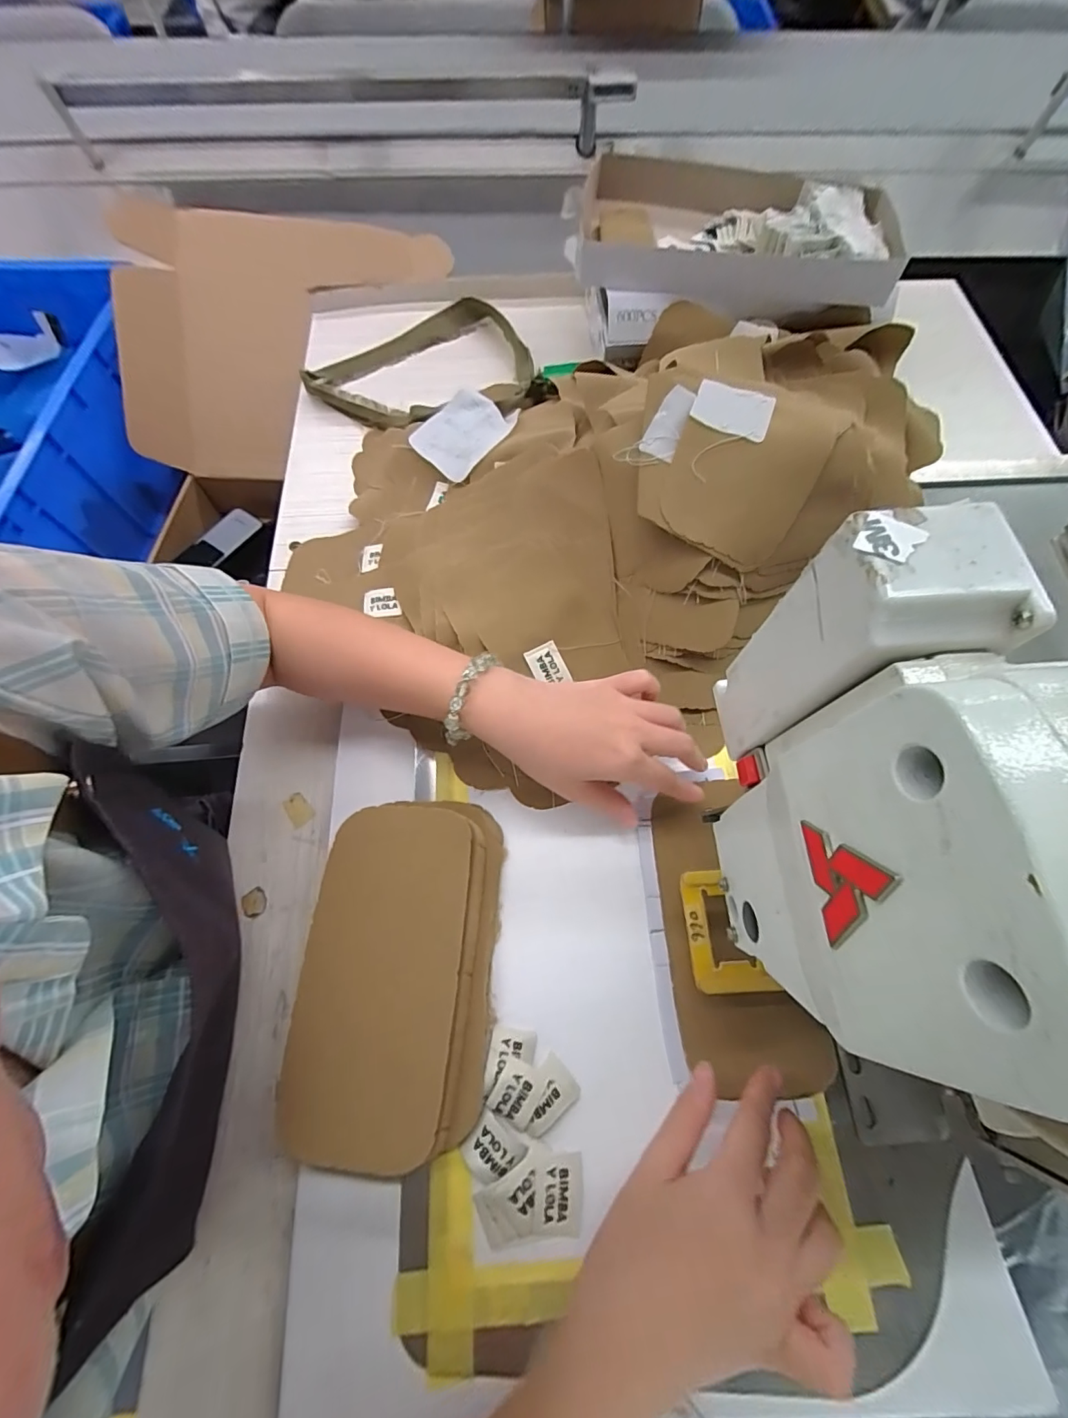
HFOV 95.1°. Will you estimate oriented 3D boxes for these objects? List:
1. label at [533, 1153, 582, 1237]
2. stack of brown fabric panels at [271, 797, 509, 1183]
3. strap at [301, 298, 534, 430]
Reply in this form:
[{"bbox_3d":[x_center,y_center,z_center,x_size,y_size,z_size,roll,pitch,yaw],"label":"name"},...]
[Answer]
[{"bbox_3d":[0.014,0.277,0.277,0.027,0.004,0.037,2,70,1],"label":"label"},{"bbox_3d":[-0.081,0.161,0.307,0.108,0.040,0.202,3,69,2],"label":"stack of brown fabric panels"},{"bbox_3d":[-0.103,-0.391,0.546,0.238,0.045,0.221,27,72,10],"label":"strap"}]

